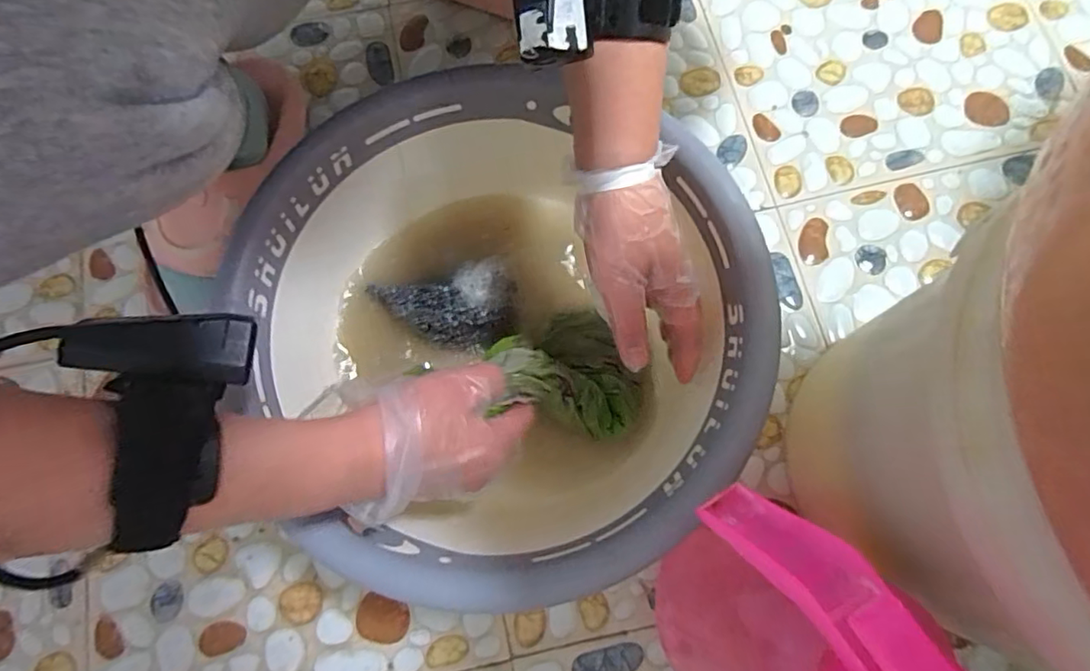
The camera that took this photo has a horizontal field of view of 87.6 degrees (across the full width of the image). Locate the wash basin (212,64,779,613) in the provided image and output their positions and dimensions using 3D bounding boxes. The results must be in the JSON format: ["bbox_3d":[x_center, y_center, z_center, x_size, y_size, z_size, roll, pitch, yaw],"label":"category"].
[{"bbox_3d":[-0.022,-0.005,0.411,0.317,0.120,0.335,0,75,1],"label":"wash basin"}]

